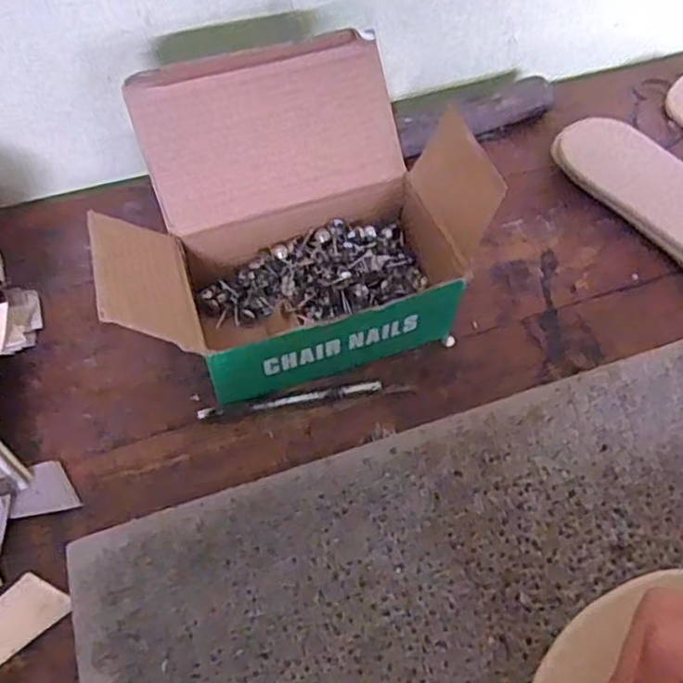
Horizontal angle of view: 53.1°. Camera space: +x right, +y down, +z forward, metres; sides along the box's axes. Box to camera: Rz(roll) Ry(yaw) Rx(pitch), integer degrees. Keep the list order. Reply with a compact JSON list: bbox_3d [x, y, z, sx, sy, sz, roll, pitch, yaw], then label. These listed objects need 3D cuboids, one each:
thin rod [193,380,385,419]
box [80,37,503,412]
[{"bbox_3d":[-0.023,0.027,0.318,0.084,0.008,0.006,-7,60,-4],"label":"thin rod"},{"bbox_3d":[-0.026,-0.057,0.312,0.162,0.082,0.122,-18,61,-10],"label":"box"}]

